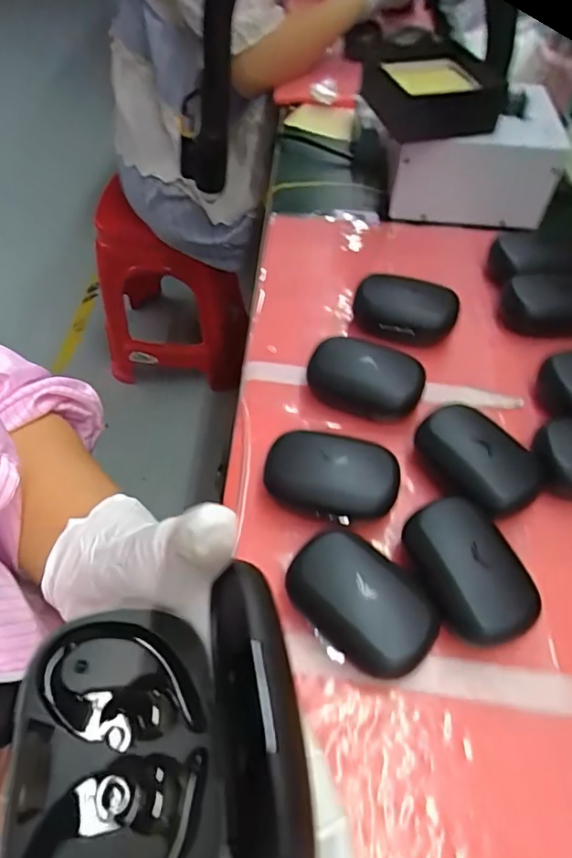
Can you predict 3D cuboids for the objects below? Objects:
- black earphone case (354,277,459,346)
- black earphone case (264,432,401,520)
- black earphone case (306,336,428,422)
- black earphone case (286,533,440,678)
[{"bbox_3d":[0.098,-0.097,0.432,0.085,0.034,0.057,16,56,9],"label":"black earphone case"},{"bbox_3d":[0.029,0.033,0.336,0.083,0.035,0.049,14,55,9],"label":"black earphone case"},{"bbox_3d":[0.059,-0.037,0.389,0.084,0.035,0.053,17,56,10],"label":"black earphone case"},{"bbox_3d":[0.042,0.098,0.290,0.083,0.037,0.059,30,59,18],"label":"black earphone case"}]

